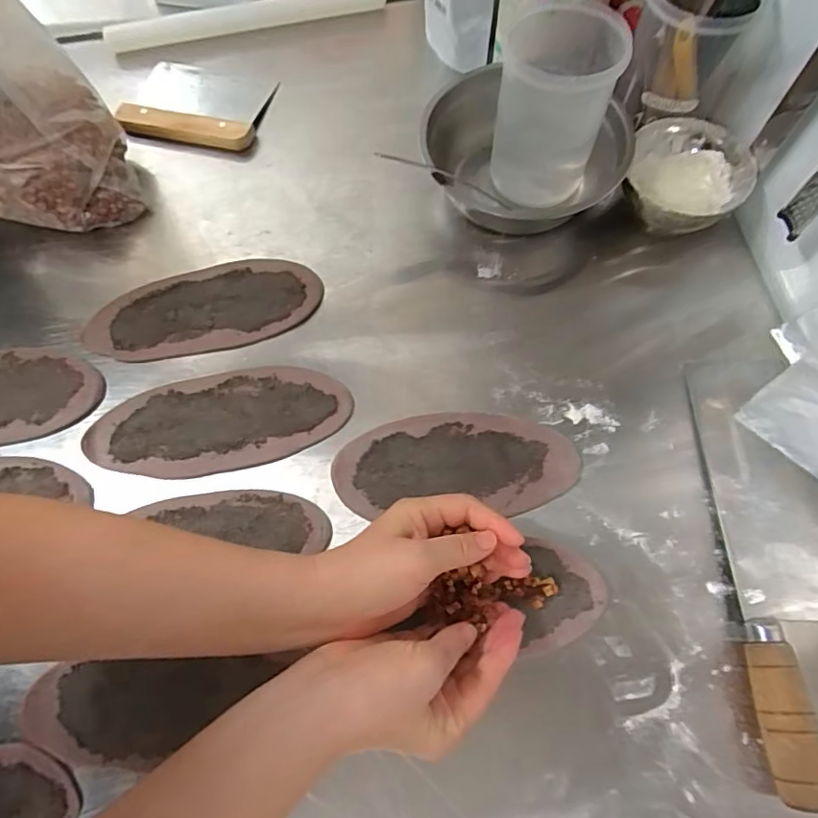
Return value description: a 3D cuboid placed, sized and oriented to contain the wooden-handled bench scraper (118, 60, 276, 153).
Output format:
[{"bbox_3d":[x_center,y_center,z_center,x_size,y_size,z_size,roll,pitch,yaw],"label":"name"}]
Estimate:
[{"bbox_3d":[-0.229,-0.337,0.589,0.148,0.023,0.111,12,69,8],"label":"wooden-handled bench scraper"}]

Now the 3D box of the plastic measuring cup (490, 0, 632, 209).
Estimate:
[{"bbox_3d":[0.127,-0.265,0.478,0.092,0.137,0.105,14,69,8],"label":"plastic measuring cup"}]

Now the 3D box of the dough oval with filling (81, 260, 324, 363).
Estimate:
[{"bbox_3d":[-0.187,-0.090,0.489,0.208,0.006,0.084,-13,68,-2],"label":"dough oval with filling"}]

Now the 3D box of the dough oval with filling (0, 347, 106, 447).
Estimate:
[{"bbox_3d":[-0.361,-0.010,0.466,0.181,0.007,0.091,-10,68,-1],"label":"dough oval with filling"}]

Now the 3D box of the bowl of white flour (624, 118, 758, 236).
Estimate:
[{"bbox_3d":[0.250,-0.205,0.483,0.100,0.048,0.094,-1,68,2],"label":"bowl of white flour"}]

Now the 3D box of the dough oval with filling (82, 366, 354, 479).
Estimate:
[{"bbox_3d":[-0.158,0.011,0.452,0.214,0.011,0.084,-11,68,-2],"label":"dough oval with filling"}]

